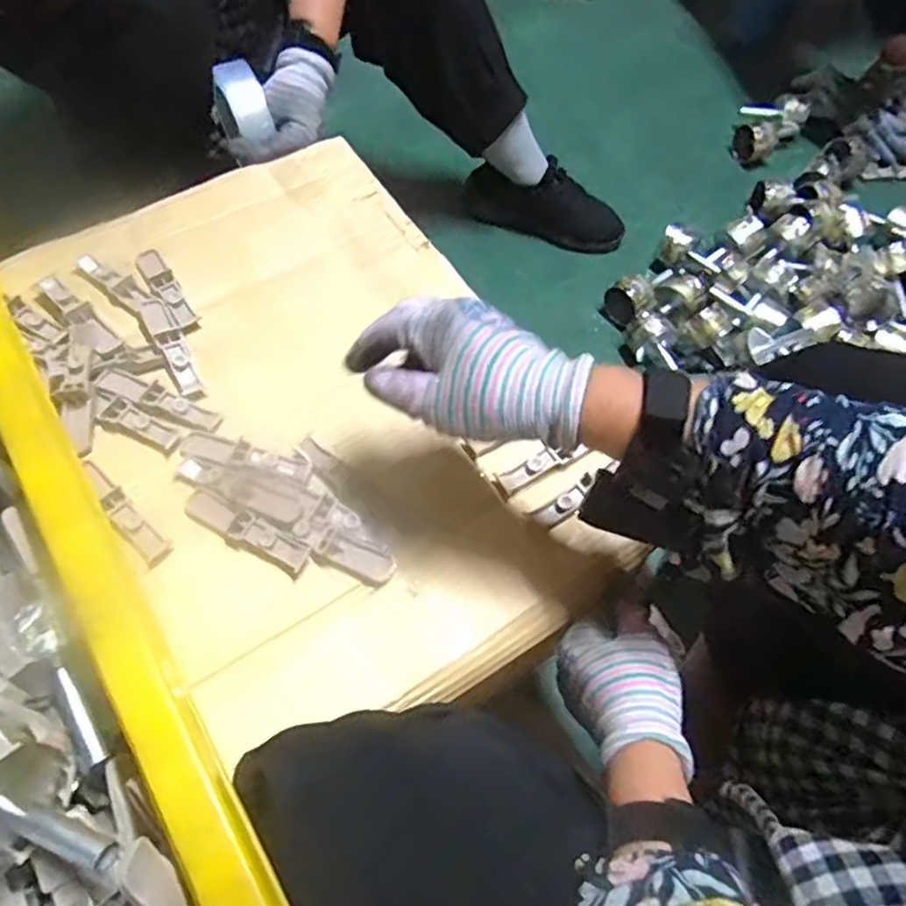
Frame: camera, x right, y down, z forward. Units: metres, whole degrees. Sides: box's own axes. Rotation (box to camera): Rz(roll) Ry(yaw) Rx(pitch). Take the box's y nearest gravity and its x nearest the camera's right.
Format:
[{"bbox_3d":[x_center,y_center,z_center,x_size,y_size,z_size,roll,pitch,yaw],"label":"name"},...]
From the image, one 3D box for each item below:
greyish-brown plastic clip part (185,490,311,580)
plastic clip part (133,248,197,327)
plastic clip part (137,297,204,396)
[{"bbox_3d":[-0.143,0.054,0.456,0.096,0.015,0.023,27,63,12],"label":"greyish-brown plastic clip part"},{"bbox_3d":[-0.245,-0.143,0.563,0.020,0.012,0.099,-32,67,-19],"label":"plastic clip part"},{"bbox_3d":[-0.224,-0.085,0.526,0.021,0.018,0.098,-26,65,-16],"label":"plastic clip part"}]

